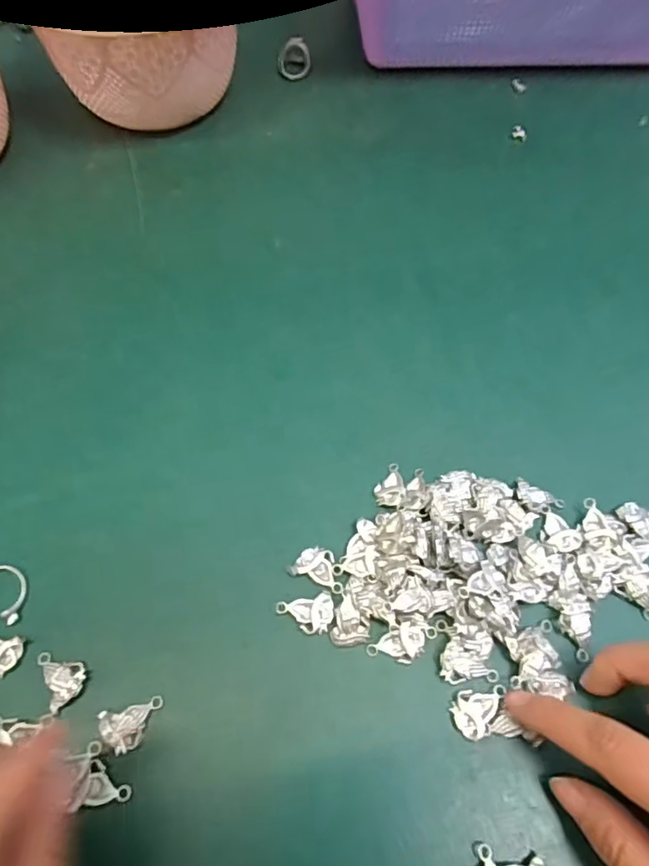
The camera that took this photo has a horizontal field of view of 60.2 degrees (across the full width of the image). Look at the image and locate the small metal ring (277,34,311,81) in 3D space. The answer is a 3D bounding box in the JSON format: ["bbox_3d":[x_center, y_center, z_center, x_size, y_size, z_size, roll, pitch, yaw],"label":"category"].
[{"bbox_3d":[-0.022,-0.277,0.414,0.023,0.017,0.024,0,62,0],"label":"small metal ring"}]

